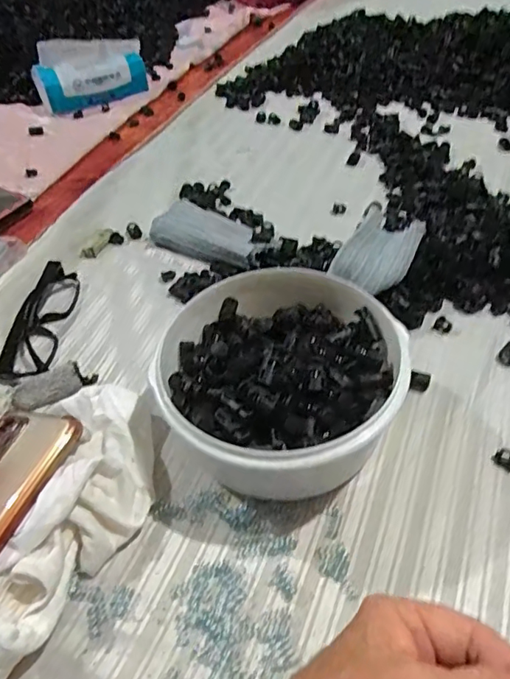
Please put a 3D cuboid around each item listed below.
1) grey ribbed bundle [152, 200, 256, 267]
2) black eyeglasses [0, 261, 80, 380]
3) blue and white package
[{"bbox_3d":[-0.047,-0.104,0.518,0.126,0.034,0.055,29,56,30],"label":"grey ribbed bundle"},{"bbox_3d":[-0.186,-0.022,0.459,0.036,0.024,0.128,-5,46,2],"label":"black eyeglasses"},{"bbox_3d":[-0.251,-0.404,0.799,0.166,0.085,0.059,-17,47,-11],"label":"blue and white package"}]

